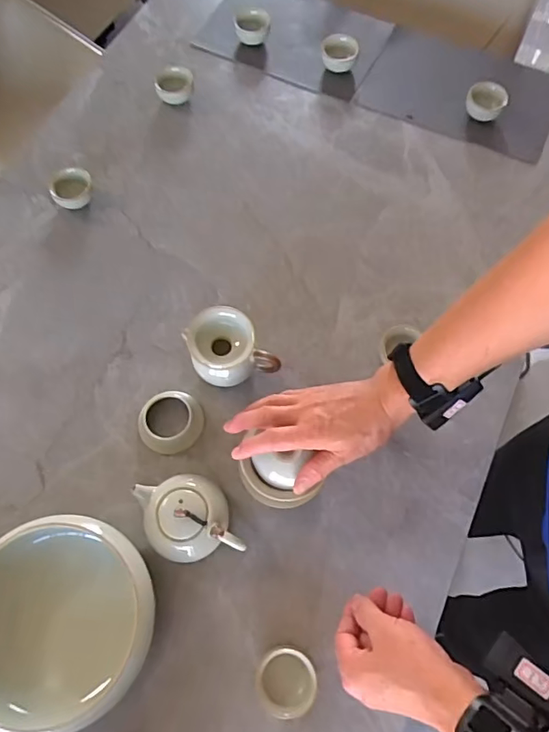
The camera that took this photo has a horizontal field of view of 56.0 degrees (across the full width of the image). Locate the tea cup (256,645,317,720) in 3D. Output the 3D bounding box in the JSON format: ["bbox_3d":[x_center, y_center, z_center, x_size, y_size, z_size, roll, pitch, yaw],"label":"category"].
[{"bbox_3d":[0.012,0.313,0.514,0.057,0.032,0.056,1,68,-1],"label":"tea cup"}]

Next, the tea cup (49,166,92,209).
[{"bbox_3d":[-0.284,-0.249,0.723,0.055,0.027,0.050,1,68,-1],"label":"tea cup"}]

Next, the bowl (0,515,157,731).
[{"bbox_3d":[-0.214,0.254,0.513,0.188,0.068,0.177,1,68,-1],"label":"bowl"}]

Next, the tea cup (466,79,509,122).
[{"bbox_3d":[0.326,-0.409,0.797,0.058,0.038,0.053,1,68,-1],"label":"tea cup"}]

